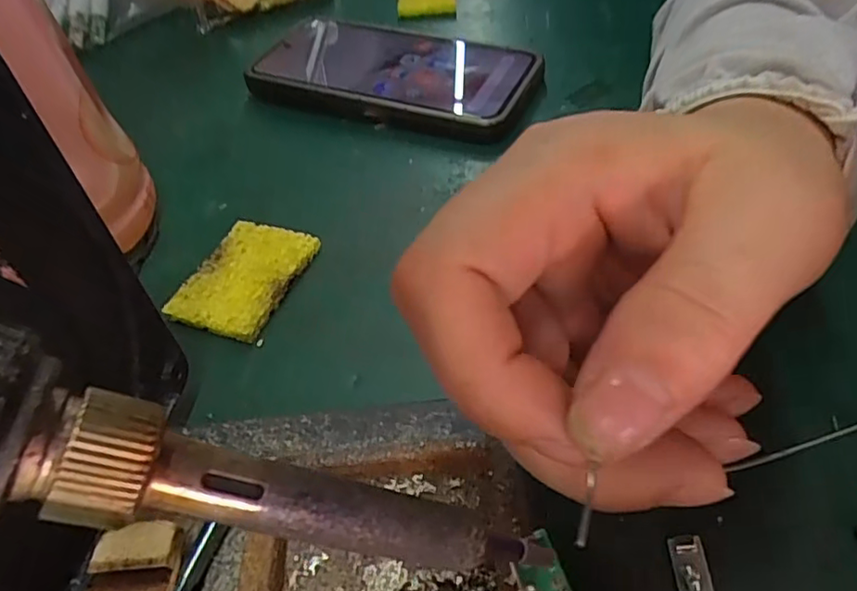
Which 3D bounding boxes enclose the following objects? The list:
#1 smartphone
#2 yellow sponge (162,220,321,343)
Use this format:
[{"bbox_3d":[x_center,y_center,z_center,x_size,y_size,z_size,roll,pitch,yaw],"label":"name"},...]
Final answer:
[{"bbox_3d":[-0.018,-0.123,0.336,0.153,0.014,0.077,19,58,20],"label":"smartphone"},{"bbox_3d":[-0.074,-0.007,0.252,0.040,0.008,0.055,14,50,19],"label":"yellow sponge"}]

